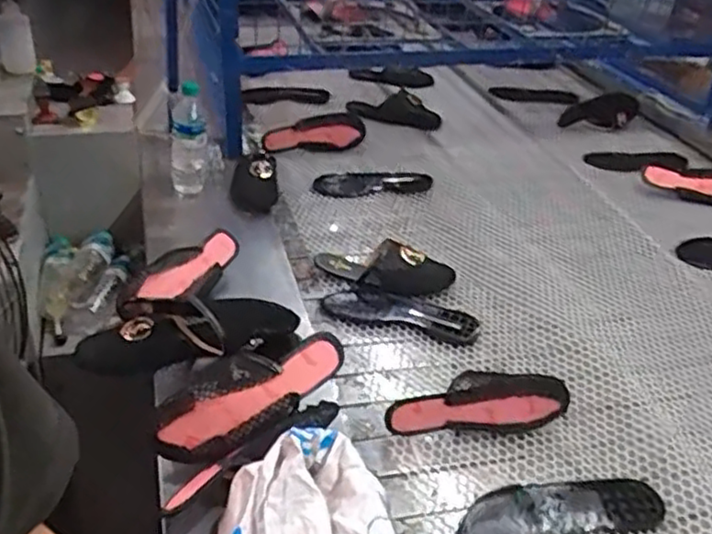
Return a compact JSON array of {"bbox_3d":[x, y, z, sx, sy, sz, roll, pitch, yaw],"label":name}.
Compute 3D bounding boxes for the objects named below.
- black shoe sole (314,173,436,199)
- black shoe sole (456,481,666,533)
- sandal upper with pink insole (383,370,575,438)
[{"bbox_3d":[0.037,-0.166,1.431,0.241,0.024,0.080,-4,37,-8],"label":"black shoe sole"},{"bbox_3d":[0.241,0.293,0.831,0.256,0.020,0.086,-8,38,-13],"label":"black shoe sole"},{"bbox_3d":[0.160,0.180,0.928,0.236,0.079,0.052,1,34,-5],"label":"sandal upper with pink insole"}]

